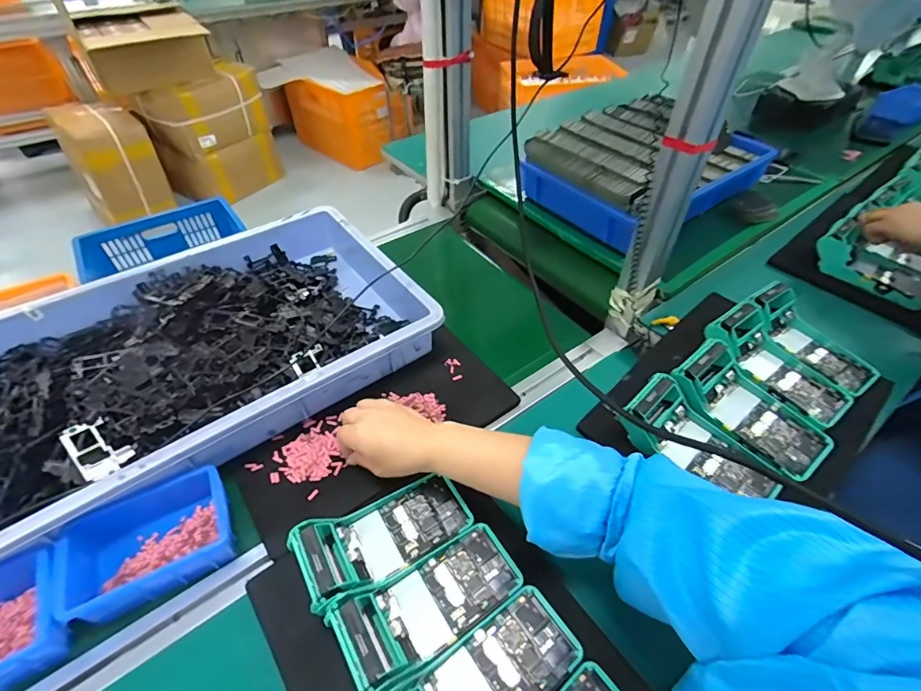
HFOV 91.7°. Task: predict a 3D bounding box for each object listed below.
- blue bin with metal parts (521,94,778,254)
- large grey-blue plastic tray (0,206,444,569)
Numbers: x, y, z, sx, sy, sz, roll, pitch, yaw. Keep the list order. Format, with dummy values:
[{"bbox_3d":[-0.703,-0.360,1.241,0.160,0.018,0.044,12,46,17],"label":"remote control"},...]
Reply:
[{"bbox_3d":[0.360,-0.352,0.881,0.386,0.120,0.304,-28,54,-23],"label":"blue bin with metal parts"},{"bbox_3d":[-0.345,0.000,0.611,0.551,0.080,0.359,-30,54,-24],"label":"large grey-blue plastic tray"}]

